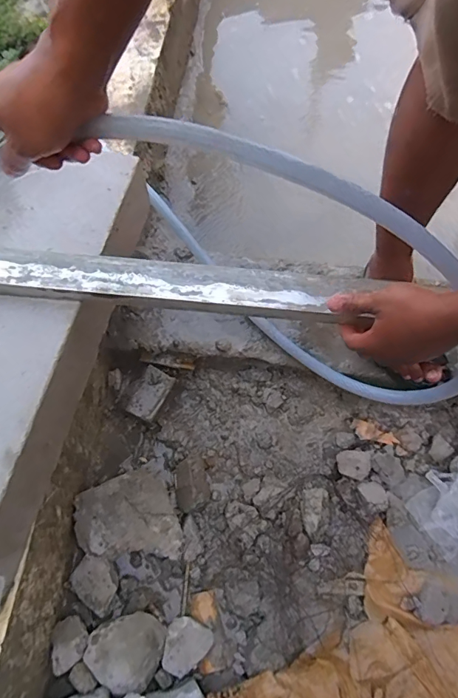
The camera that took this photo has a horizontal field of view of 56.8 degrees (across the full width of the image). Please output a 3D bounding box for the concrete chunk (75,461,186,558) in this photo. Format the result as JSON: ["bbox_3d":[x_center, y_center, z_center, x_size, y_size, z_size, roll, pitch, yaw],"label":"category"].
[{"bbox_3d":[-0.144,0.257,0.627,0.140,0.072,0.141,-23,68,-11],"label":"concrete chunk"}]

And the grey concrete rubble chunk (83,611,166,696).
[{"bbox_3d":[-0.143,0.408,0.567,0.106,0.047,0.090,-6,64,3],"label":"grey concrete rubble chunk"}]

